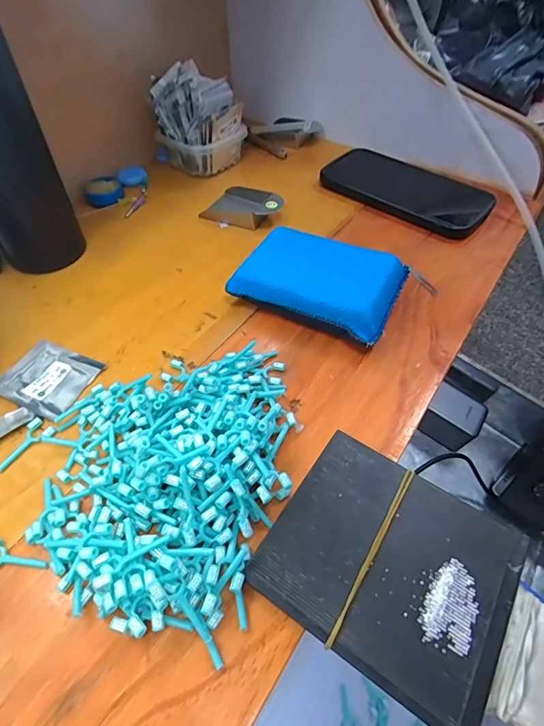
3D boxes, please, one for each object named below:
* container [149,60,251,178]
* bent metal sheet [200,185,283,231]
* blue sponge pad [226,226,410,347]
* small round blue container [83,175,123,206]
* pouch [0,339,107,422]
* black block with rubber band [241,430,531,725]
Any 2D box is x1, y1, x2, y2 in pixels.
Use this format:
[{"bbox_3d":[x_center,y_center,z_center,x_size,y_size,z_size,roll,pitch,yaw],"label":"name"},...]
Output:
[{"bbox_3d":[-0.076,-0.250,0.428,0.077,0.085,0.066,20,53,16],"label":"container"},{"bbox_3d":[-0.026,-0.153,0.392,0.077,0.021,0.053,18,53,15],"label":"bent metal sheet"},{"bbox_3d":[0.034,-0.059,0.303,0.110,0.035,0.074,22,54,18],"label":"blue sponge pad"},{"bbox_3d":[-0.168,-0.171,0.409,0.036,0.016,0.035,0,50,0],"label":"small round blue container"},{"bbox_3d":[-0.147,0.009,0.269,0.060,0.004,0.048,20,53,16],"label":"pouch"},{"bbox_3d":[0.057,0.093,0.197,0.106,0.004,0.094,28,56,22],"label":"black block with rubber band"}]

